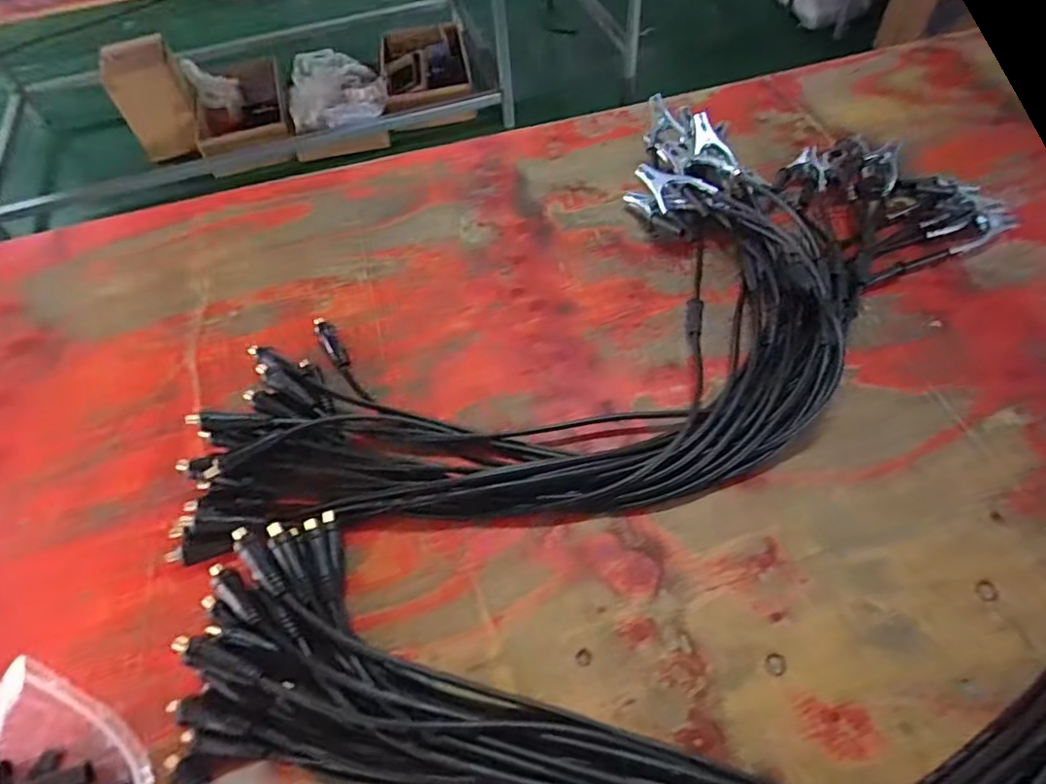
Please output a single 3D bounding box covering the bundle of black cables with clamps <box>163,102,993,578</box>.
[{"bbox_3d":[0.118,-0.138,0.840,1.156,0.080,0.578,-16,56,-6],"label":"bundle of black cables with clamps"}]

